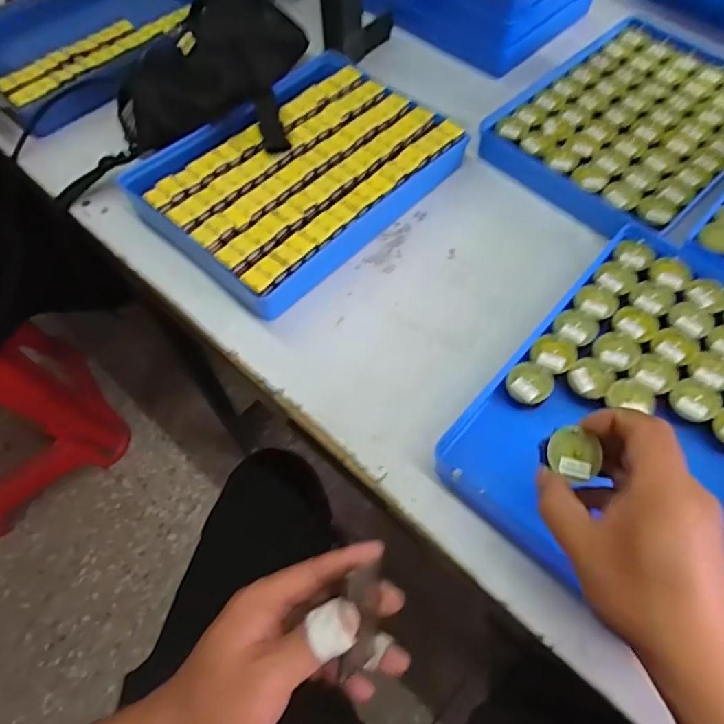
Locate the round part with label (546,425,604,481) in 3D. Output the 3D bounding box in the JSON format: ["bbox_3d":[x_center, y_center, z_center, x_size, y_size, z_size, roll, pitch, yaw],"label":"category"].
[{"bbox_3d":[0.134,0.058,0.330,0.033,0.013,0.027,32,88,3],"label":"round part with label"}]

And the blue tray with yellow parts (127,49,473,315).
[{"bbox_3d":[-0.066,-0.204,0.560,0.221,0.049,0.315,39,69,20],"label":"blue tray with yellow parts"}]

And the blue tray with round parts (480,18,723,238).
[{"bbox_3d":[0.314,-0.272,0.598,0.319,0.033,0.230,-41,68,-19],"label":"blue tray with round parts"}]

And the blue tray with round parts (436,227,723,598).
[{"bbox_3d":[0.249,0.044,0.424,0.247,0.034,0.311,36,68,19],"label":"blue tray with round parts"}]

